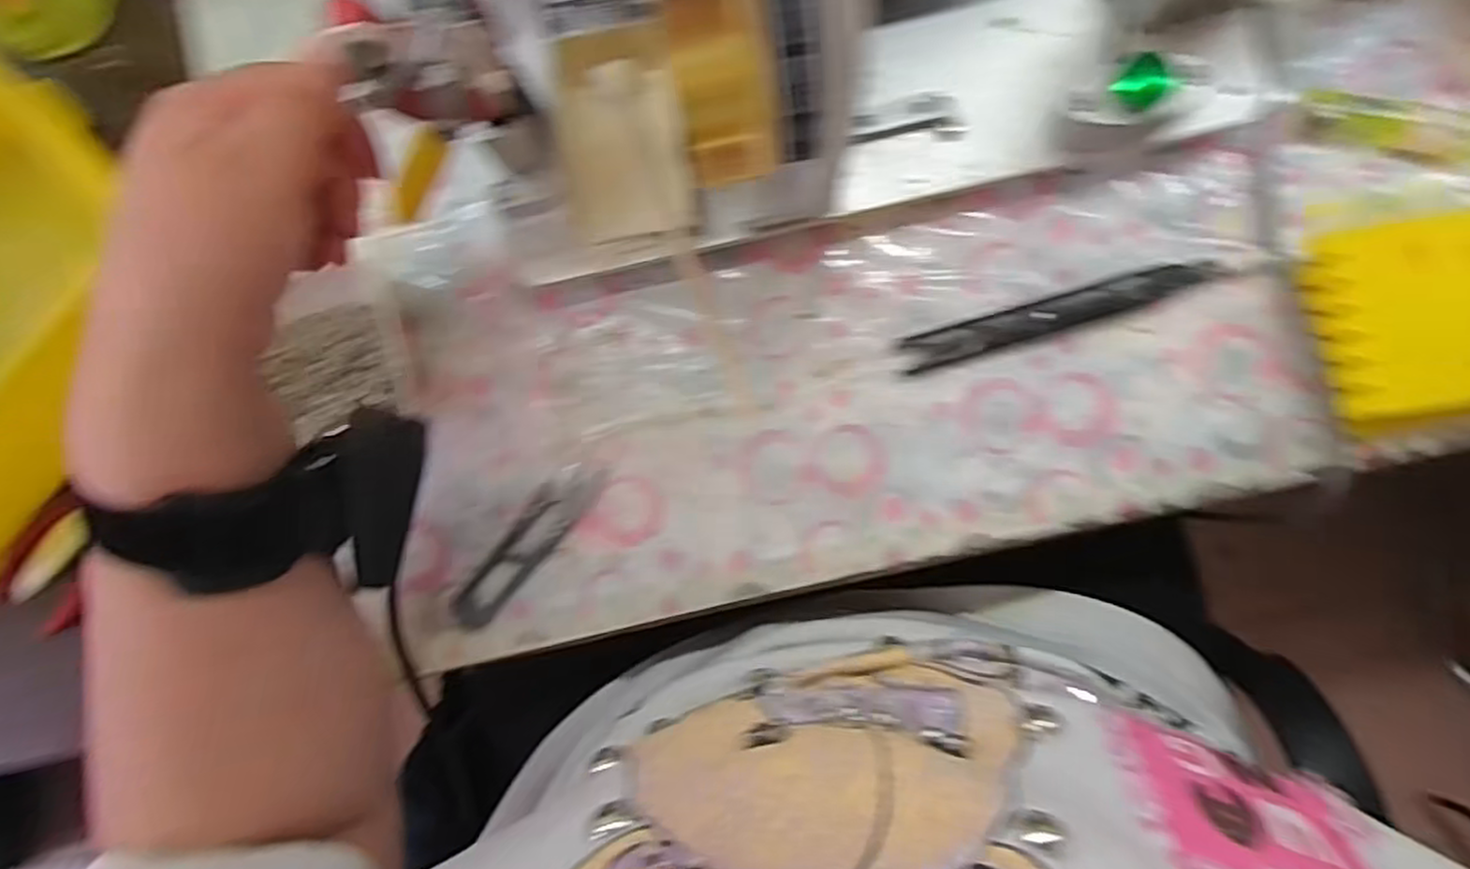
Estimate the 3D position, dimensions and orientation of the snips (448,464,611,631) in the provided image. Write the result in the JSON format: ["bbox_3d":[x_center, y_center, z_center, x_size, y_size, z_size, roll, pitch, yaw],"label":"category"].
[{"bbox_3d":[-0.100,0.052,0.351,0.023,0.006,0.095,38,91,6],"label":"snips"}]

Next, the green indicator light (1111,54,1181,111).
[{"bbox_3d":[0.166,-0.143,0.296,0.022,0.004,0.020,0,93,9],"label":"green indicator light"}]

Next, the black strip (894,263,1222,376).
[{"bbox_3d":[0.147,-0.056,0.336,0.140,0.006,0.017,-16,86,4],"label":"black strip"}]

